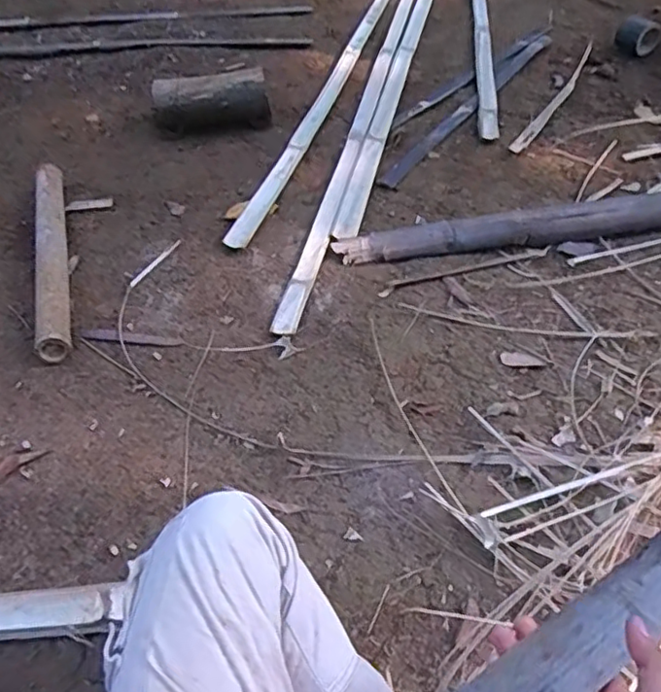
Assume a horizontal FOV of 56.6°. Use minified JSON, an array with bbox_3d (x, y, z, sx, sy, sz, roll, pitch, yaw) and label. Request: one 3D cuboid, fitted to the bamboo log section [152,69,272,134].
[{"bbox_3d":[-0.301,-0.620,1.575,0.284,0.125,0.099,-8,50,-2],"label":"bamboo log section"}]

